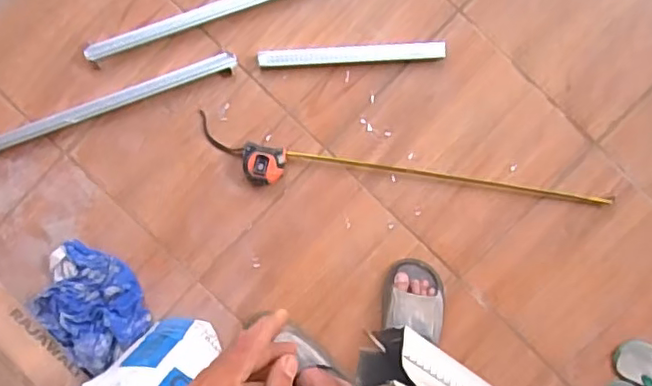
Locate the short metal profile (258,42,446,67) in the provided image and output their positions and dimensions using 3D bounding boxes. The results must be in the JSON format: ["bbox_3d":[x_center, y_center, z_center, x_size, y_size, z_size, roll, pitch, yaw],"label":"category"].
[{"bbox_3d":[0.053,-0.289,1.253,0.377,0.015,0.036,-2,95,3],"label":"short metal profile"}]

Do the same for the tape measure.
[{"bbox_3d":[0.160,-0.044,1.257,0.870,0.045,0.131,7,95,2],"label":"tape measure"}]

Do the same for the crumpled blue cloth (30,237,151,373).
[{"bbox_3d":[-0.513,0.239,1.311,0.253,0.061,0.202,43,96,-1],"label":"crumpled blue cloth"}]

